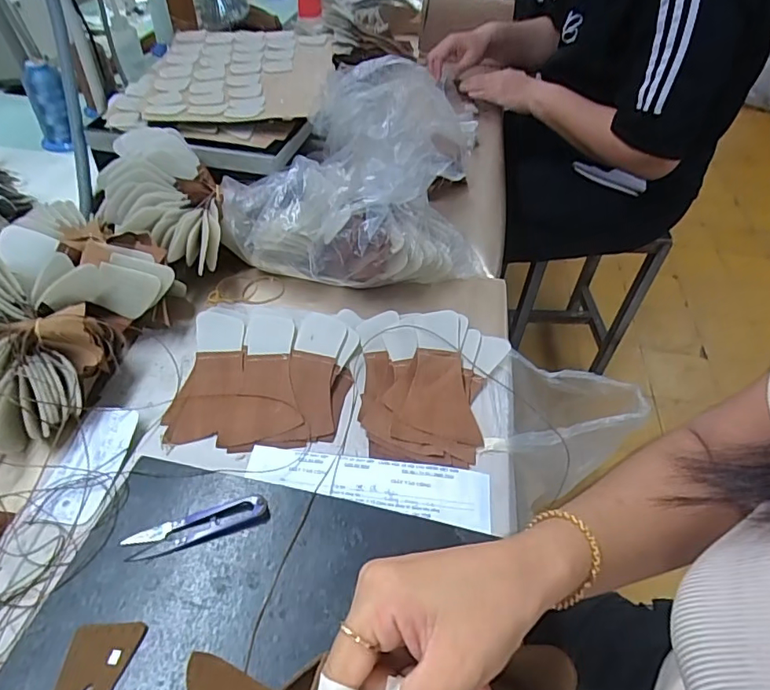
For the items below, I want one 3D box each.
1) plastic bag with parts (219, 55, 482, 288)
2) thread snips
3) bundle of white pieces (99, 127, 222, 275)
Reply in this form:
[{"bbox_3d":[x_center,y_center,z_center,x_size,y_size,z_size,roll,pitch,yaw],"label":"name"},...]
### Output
[{"bbox_3d":[-0.032,-0.187,0.596,0.293,0.196,0.212,4,47,-1],"label":"plastic bag with parts"},{"bbox_3d":[-0.138,0.133,0.382,0.101,0.011,0.023,-13,49,-16],"label":"thread snips"},{"bbox_3d":[-0.252,-0.168,0.581,0.119,0.079,0.191,-15,49,-17],"label":"bundle of white pieces"}]

